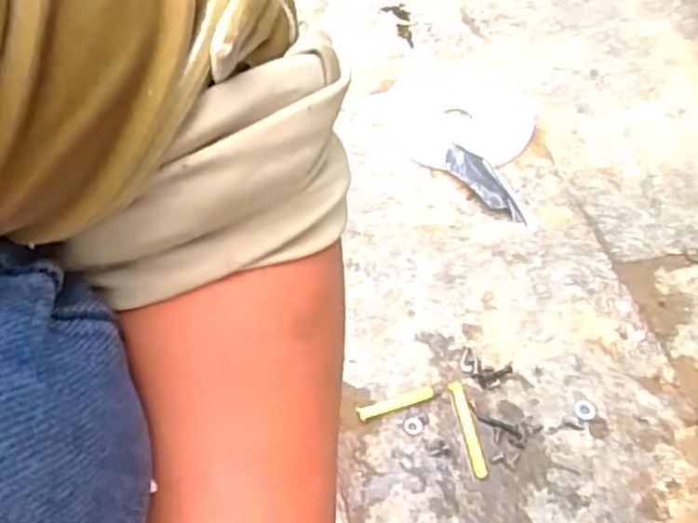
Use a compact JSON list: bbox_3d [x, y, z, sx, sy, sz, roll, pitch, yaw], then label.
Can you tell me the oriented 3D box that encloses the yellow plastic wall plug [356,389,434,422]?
[{"bbox_3d":[0.038,0.115,0.581,0.066,0.007,0.011,-16,55,-16],"label":"yellow plastic wall plug"}]

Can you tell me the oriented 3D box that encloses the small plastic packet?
[{"bbox_3d":[0.143,-0.078,0.733,0.044,0.020,0.117,-23,57,-20],"label":"small plastic packet"}]

